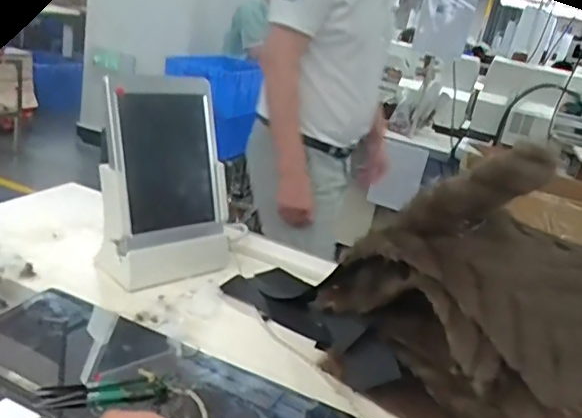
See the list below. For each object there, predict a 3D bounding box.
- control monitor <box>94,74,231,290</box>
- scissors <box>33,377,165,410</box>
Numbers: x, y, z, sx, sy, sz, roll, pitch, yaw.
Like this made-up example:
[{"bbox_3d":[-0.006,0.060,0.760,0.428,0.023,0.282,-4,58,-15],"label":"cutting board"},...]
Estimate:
[{"bbox_3d":[-0.144,-0.029,0.708,0.165,0.241,0.098,-6,25,-40],"label":"control monitor"},{"bbox_3d":[-0.158,0.158,0.480,0.102,0.011,0.024,1,21,-16],"label":"scissors"}]

